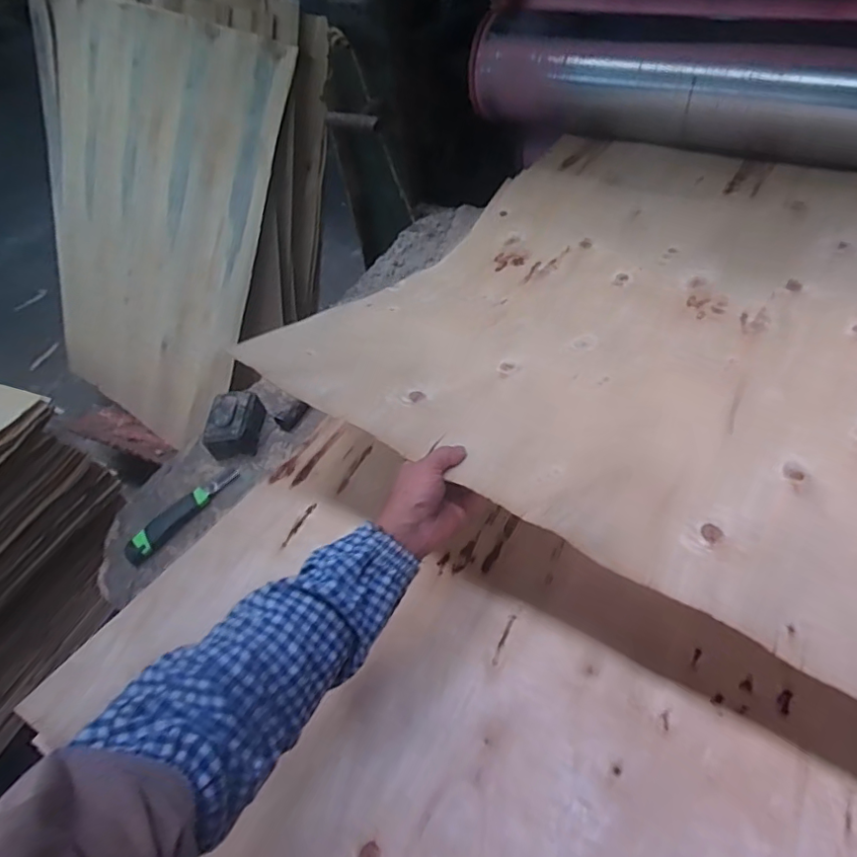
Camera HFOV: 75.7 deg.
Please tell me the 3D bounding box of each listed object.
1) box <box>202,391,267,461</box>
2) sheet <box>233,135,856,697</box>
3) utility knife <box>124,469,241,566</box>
[{"bbox_3d":[-0.330,-0.009,0.938,0.081,0.061,0.110,1,50,7],"label":"box"},{"bbox_3d":[0.353,-0.188,0.769,0.789,0.133,0.962,23,56,23],"label":"sheet"},{"bbox_3d":[-0.383,0.127,0.858,0.041,0.018,0.197,31,59,28],"label":"utility knife"}]

